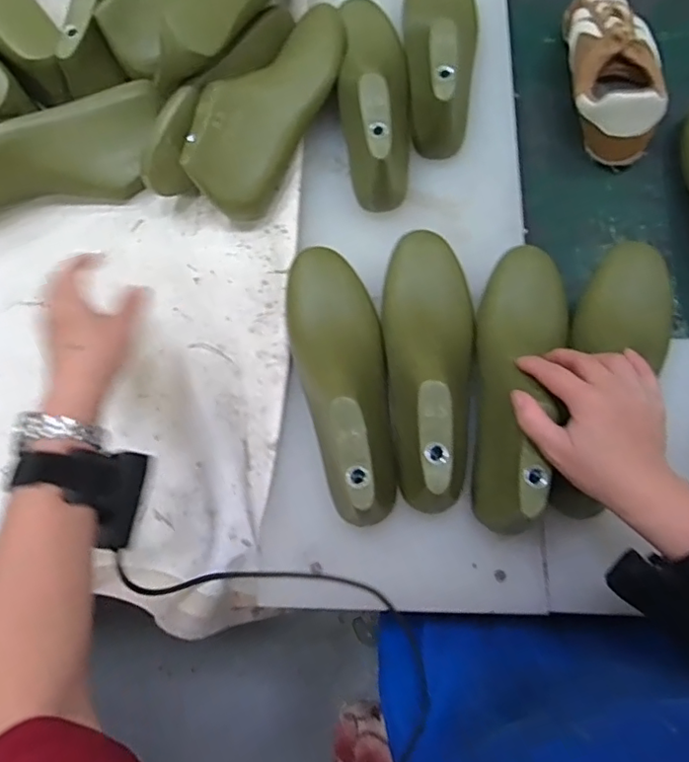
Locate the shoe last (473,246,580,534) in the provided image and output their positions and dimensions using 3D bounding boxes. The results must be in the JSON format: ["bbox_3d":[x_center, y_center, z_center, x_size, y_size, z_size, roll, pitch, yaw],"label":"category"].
[{"bbox_3d":[0.146,-0.006,0.478,0.076,0.074,0.250,10,67,4],"label":"shoe last"}]

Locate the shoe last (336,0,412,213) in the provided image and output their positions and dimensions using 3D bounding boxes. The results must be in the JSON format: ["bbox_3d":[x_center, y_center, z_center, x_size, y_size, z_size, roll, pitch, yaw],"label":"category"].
[{"bbox_3d":[0.032,-0.300,0.586,0.069,0.097,0.256,-4,73,2],"label":"shoe last"}]

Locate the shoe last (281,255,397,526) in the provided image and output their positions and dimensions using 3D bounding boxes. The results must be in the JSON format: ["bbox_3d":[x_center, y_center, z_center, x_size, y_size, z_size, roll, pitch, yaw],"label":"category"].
[{"bbox_3d":[-0.004,-0.008,0.493,0.080,0.095,0.255,-10,72,0],"label":"shoe last"}]

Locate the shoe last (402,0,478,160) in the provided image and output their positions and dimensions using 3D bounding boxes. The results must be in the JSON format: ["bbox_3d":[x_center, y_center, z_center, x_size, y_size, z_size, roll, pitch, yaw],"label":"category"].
[{"bbox_3d":[0.101,-0.365,0.596,0.083,0.085,0.251,4,73,5],"label":"shoe last"}]

